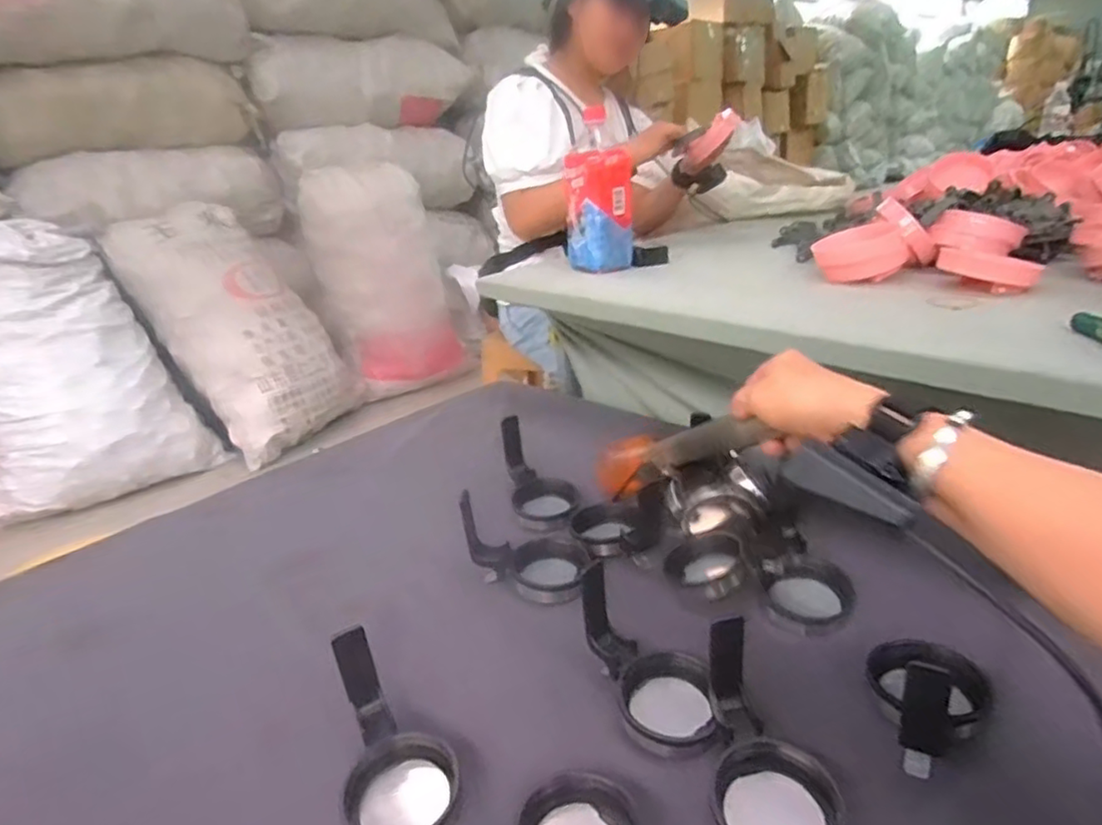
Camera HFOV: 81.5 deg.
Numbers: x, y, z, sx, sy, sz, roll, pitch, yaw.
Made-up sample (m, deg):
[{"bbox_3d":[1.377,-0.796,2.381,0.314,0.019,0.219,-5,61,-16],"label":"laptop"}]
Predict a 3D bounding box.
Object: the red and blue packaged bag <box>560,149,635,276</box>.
[{"bbox_3d":[0.069,-0.283,0.906,0.092,0.155,0.063,-6,23,-3],"label":"red and blue packaged bag"}]

